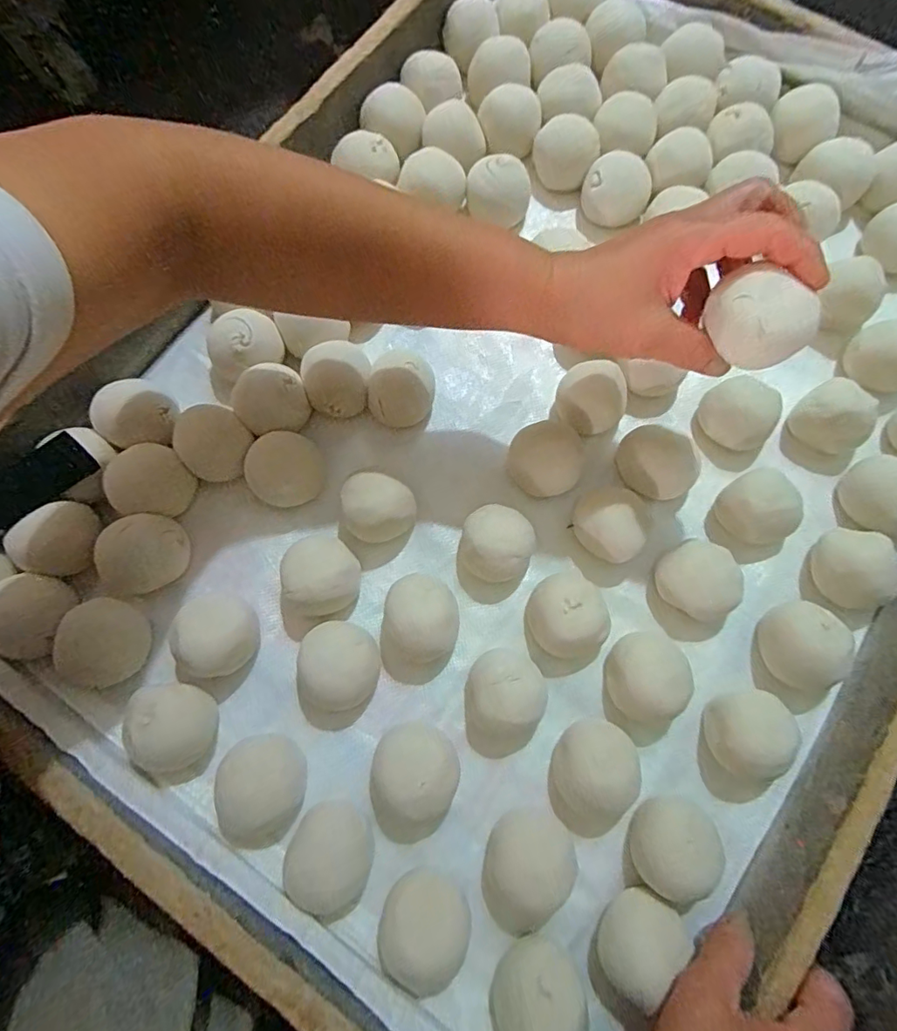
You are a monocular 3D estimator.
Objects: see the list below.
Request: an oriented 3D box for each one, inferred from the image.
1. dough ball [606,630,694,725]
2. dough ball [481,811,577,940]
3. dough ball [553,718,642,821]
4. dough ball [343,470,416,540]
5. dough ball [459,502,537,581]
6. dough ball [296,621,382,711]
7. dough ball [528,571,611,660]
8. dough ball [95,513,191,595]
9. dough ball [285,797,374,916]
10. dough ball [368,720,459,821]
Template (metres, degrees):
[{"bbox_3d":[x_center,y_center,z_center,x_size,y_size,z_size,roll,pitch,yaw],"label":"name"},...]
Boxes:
[{"bbox_3d":[0.134,0.109,0.343,0.048,0.033,0.053,-20,78,-6],"label":"dough ball"},{"bbox_3d":[0.046,0.214,0.315,0.051,0.045,0.069,34,78,6],"label":"dough ball"},{"bbox_3d":[0.094,0.165,0.332,0.050,0.035,0.057,4,76,-1],"label":"dough ball"},{"bbox_3d":[-0.052,-0.006,0.371,0.052,0.043,0.052,-19,78,-6],"label":"dough ball"},{"bbox_3d":[0.035,0.020,0.367,0.049,0.040,0.051,0,77,-2],"label":"dough ball"},{"bbox_3d":[-0.074,0.101,0.345,0.054,0.039,0.055,0,77,-2],"label":"dough ball"},{"bbox_3d":[0.081,0.069,0.350,0.052,0.038,0.058,-18,78,-6],"label":"dough ball"},{"bbox_3d":[-0.210,0.027,0.355,0.048,0.035,0.052,0,77,-2],"label":"dough ball"},{"bbox_3d":[-0.073,0.210,0.316,0.050,0.035,0.050,0,77,-2],"label":"dough ball"},{"bbox_3d":[-0.021,0.162,0.327,0.051,0.042,0.049,0,77,-2],"label":"dough ball"}]

